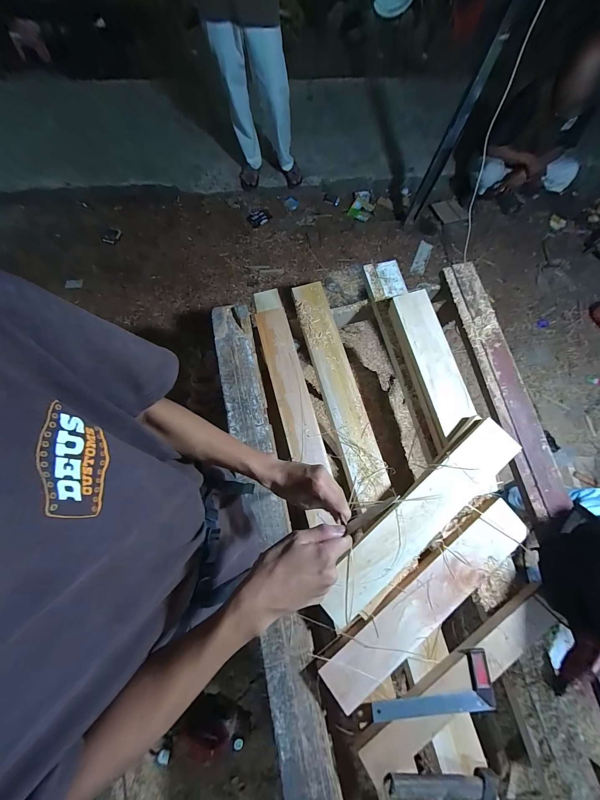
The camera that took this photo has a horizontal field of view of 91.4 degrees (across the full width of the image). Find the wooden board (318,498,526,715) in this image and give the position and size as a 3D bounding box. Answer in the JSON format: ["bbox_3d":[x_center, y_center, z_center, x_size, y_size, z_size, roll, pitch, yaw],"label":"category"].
[{"bbox_3d":[0.352,0.530,0.788,0.680,0.031,0.140,-37,78,-12],"label":"wooden board"}]

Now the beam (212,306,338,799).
[{"bbox_3d":[-0.099,0.392,0.858,0.141,0.073,1.538,-11,75,-5],"label":"beam"}]

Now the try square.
[{"bbox_3d":[0.330,0.726,0.738,0.310,0.025,0.121,-7,74,-4],"label":"try square"}]

